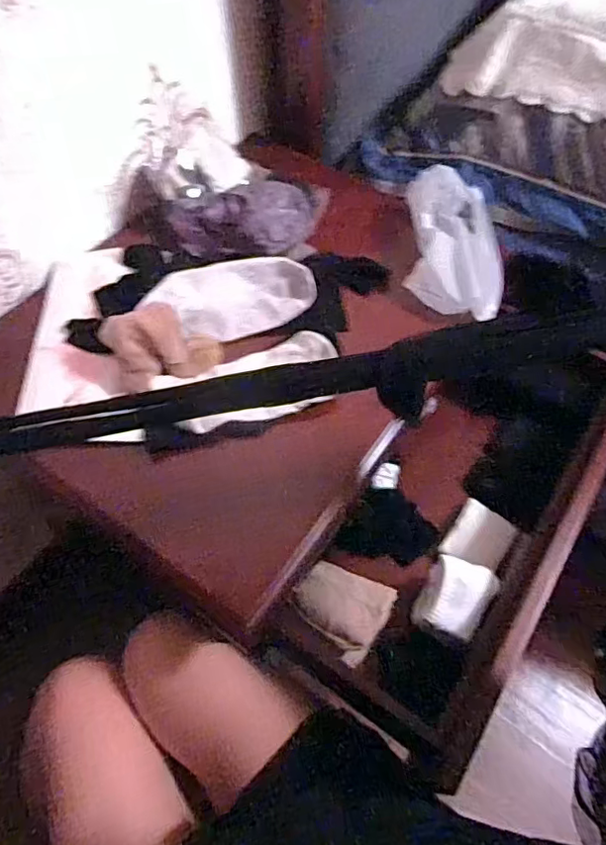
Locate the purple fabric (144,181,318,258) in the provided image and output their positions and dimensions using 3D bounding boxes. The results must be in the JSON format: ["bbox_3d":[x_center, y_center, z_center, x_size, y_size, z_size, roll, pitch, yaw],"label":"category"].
[{"bbox_3d":[-0.073,-0.252,0.675,0.179,0.072,0.102,-6,60,-6],"label":"purple fabric"}]

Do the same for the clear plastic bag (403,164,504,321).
[{"bbox_3d":[0.185,-0.229,0.688,0.114,0.058,0.221,5,59,1],"label":"clear plastic bag"}]

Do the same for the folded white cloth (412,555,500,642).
[{"bbox_3d":[0.159,0.177,0.585,0.063,0.033,0.081,29,62,14],"label":"folded white cloth"}]

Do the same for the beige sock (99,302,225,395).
[{"bbox_3d":[-0.143,-0.078,0.585,0.115,0.067,0.063,-26,64,-17],"label":"beige sock"}]

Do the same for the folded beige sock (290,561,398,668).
[{"bbox_3d":[0.041,0.192,0.602,0.095,0.026,0.082,34,64,17],"label":"folded beige sock"}]

